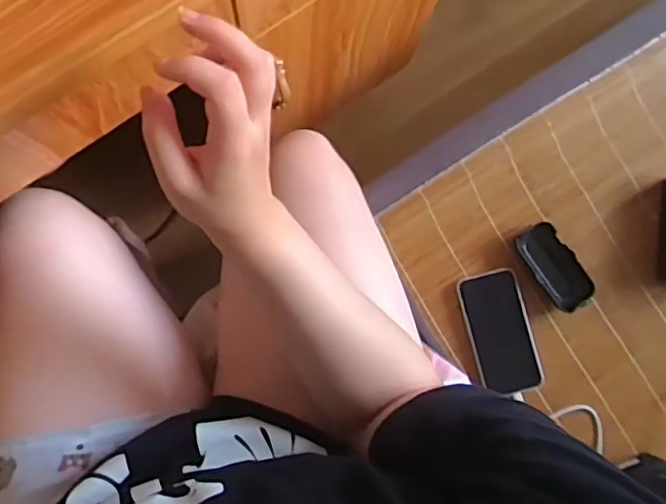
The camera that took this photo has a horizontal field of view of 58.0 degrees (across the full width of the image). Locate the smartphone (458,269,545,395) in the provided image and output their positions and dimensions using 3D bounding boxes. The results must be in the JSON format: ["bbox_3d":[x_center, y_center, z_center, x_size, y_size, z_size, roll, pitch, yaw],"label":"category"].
[{"bbox_3d":[0.212,0.101,0.758,0.078,0.014,0.152,-13,85,-5],"label":"smartphone"}]

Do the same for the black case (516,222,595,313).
[{"bbox_3d":[0.285,0.019,0.764,0.059,0.027,0.121,-39,88,-6],"label":"black case"}]

